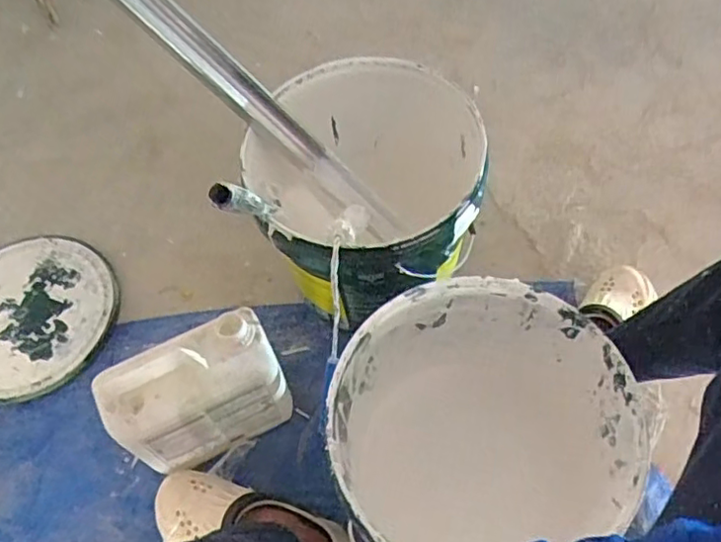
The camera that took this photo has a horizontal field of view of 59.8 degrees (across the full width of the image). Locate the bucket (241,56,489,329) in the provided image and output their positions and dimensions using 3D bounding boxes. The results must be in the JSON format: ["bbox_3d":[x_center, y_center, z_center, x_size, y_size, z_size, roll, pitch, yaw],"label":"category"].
[{"bbox_3d":[0.011,-0.075,0.878,0.281,0.303,0.296,-2,61,3],"label":"bucket"}]

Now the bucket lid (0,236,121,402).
[{"bbox_3d":[-0.540,0.069,1.009,0.252,0.021,0.286,39,70,22],"label":"bucket lid"}]

